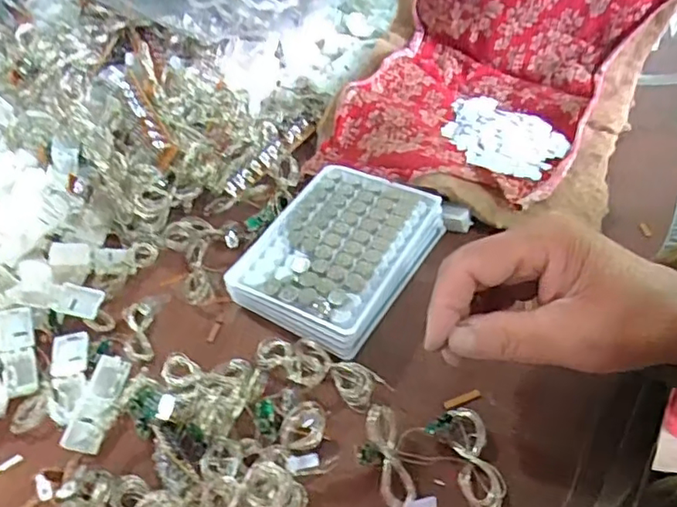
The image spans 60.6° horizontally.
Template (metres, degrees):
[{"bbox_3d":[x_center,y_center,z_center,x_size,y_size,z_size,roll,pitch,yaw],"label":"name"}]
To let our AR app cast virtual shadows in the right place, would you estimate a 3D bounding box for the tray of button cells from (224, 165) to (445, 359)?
[{"bbox_3d":[0.001,-0.003,0.388,0.101,0.025,0.132,28,54,23],"label":"tray of button cells"}]

